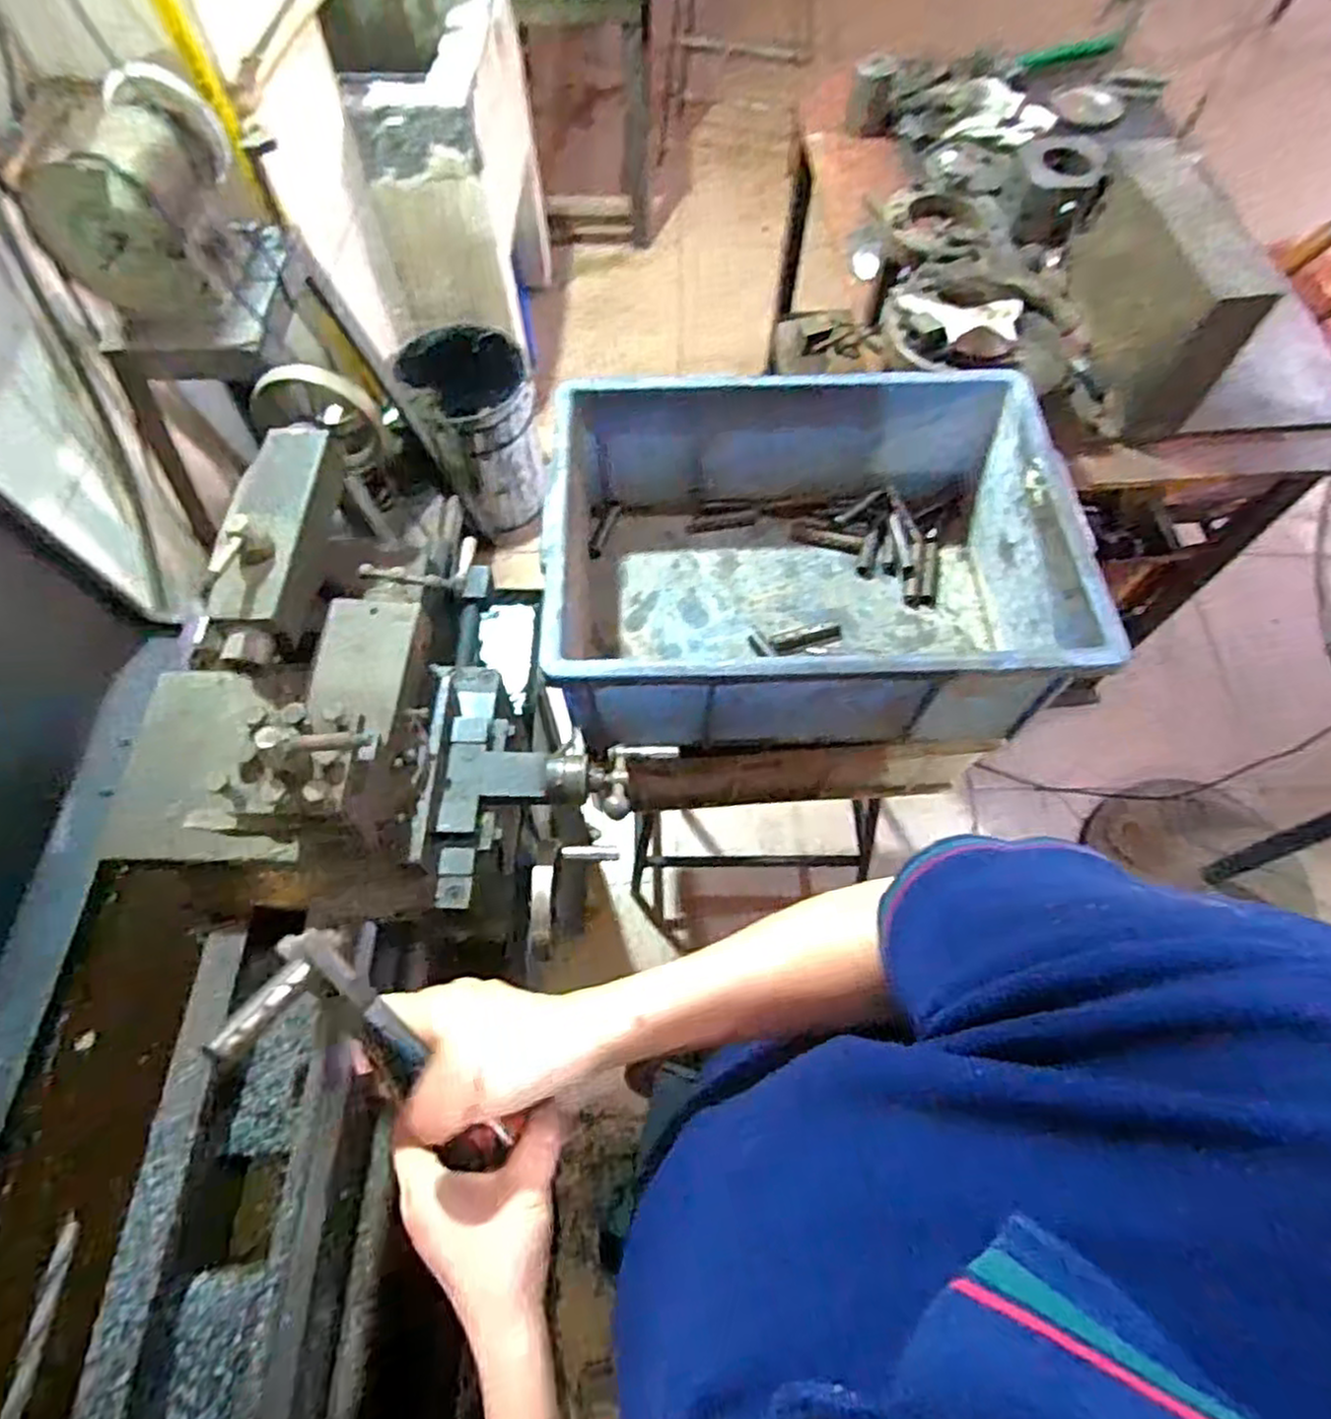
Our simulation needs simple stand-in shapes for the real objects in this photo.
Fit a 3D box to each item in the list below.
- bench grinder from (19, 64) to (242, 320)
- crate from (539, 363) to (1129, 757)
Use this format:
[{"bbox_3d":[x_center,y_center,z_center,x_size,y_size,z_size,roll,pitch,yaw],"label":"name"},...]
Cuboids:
[{"bbox_3d":[-0.646,-0.634,0.925,0.166,0.170,0.233,-4,64,-2],"label":"bench grinder"},{"bbox_3d":[0.132,-0.153,0.753,0.465,0.180,0.359,-1,64,0],"label":"crate"}]

